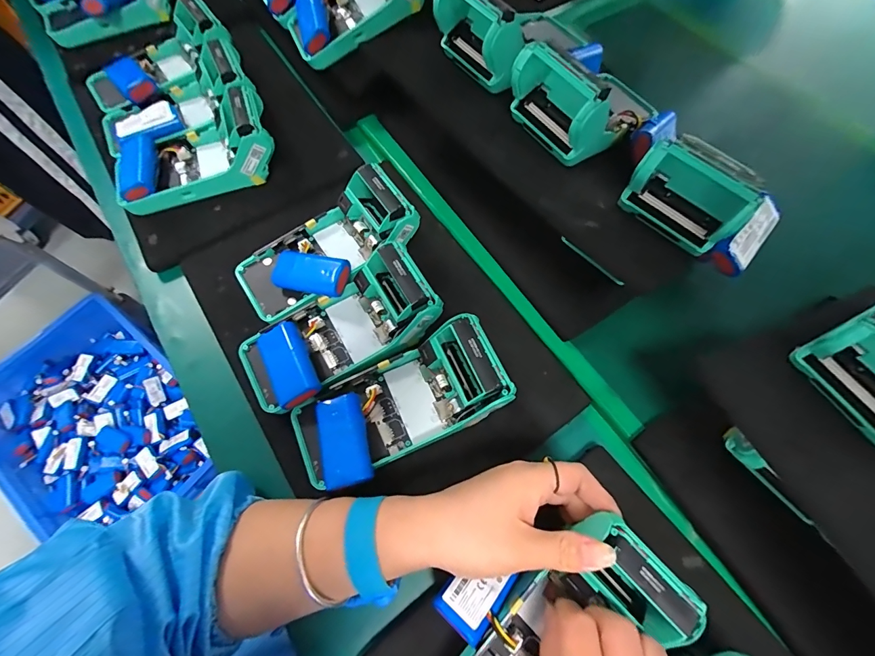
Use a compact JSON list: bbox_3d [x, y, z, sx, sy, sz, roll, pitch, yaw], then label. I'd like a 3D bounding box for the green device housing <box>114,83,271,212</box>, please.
[{"bbox_3d":[-0.258,-0.187,0.406,0.164,0.062,0.083,-22,70,-9],"label":"green device housing"}]

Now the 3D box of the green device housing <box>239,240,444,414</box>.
[{"bbox_3d":[-0.086,0.000,0.329,0.165,0.052,0.078,-30,71,-12],"label":"green device housing"}]

